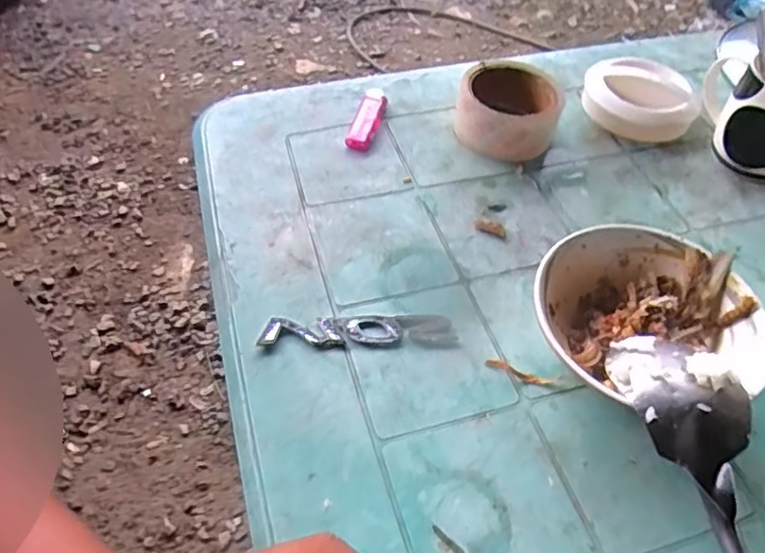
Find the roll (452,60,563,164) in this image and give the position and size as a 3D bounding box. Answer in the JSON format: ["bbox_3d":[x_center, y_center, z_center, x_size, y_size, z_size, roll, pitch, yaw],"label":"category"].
[{"bbox_3d":[0.118,-0.159,0.571,0.093,0.047,0.094,2,51,-3],"label":"roll"}]

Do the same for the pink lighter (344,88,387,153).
[{"bbox_3d":[-0.013,-0.152,0.576,0.025,0.011,0.087,14,51,7],"label":"pink lighter"}]

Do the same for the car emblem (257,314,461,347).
[{"bbox_3d":[-0.016,0.038,0.429,0.136,0.004,0.026,1,51,-3],"label":"car emblem"}]

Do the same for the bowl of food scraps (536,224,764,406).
[{"bbox_3d":[0.176,0.034,0.413,0.145,0.054,0.135,2,51,-3],"label":"bowl of food scraps"}]

